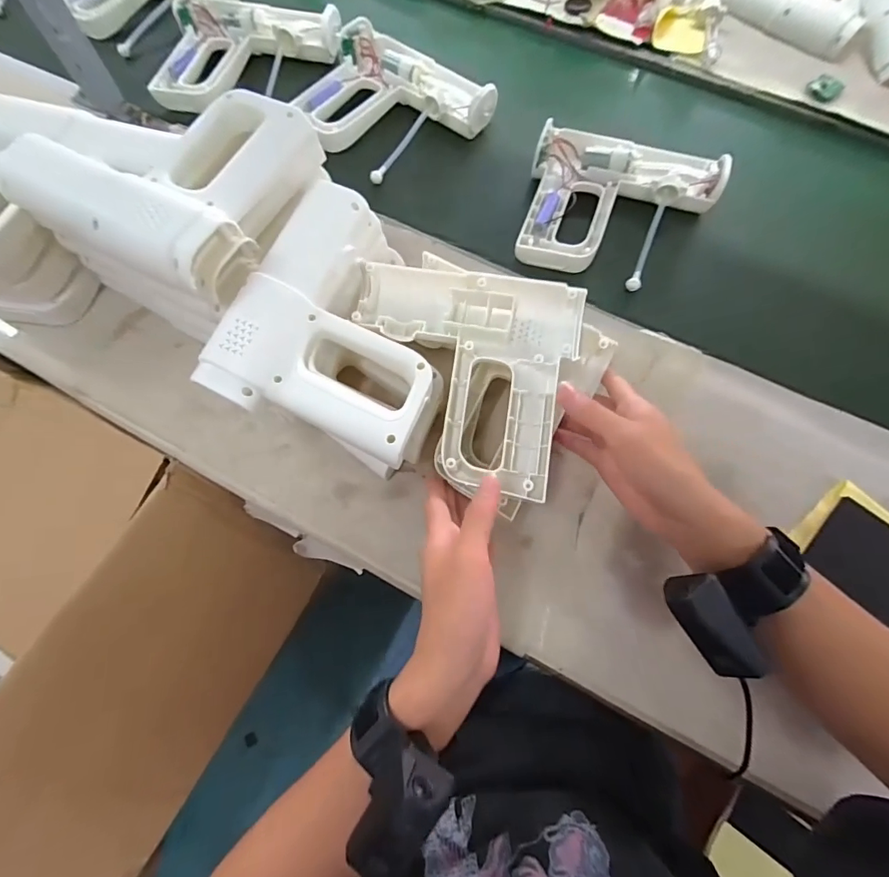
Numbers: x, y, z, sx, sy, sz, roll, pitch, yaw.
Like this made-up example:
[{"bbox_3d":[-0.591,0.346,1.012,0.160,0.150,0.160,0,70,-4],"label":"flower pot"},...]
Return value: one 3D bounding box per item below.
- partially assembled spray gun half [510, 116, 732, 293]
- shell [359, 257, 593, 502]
[{"bbox_3d":[0.195,-0.261,0.514,0.206,0.037,0.177,16,72,6],"label":"partially assembled spray gun half"},{"bbox_3d":[0.006,-0.061,0.388,0.196,0.041,0.170,17,74,6],"label":"shell"}]

